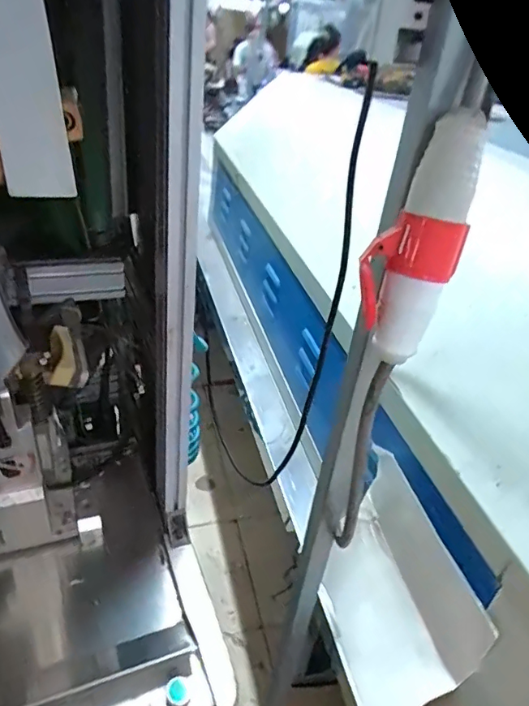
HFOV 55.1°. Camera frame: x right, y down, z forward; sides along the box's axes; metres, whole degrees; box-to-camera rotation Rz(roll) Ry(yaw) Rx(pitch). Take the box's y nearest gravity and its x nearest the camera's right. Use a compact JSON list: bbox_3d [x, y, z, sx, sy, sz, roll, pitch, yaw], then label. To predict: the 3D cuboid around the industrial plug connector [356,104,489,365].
[{"bbox_3d":[0.117,-0.086,0.406,0.070,0.181,0.066,24,37,24],"label":"industrial plug connector"}]

